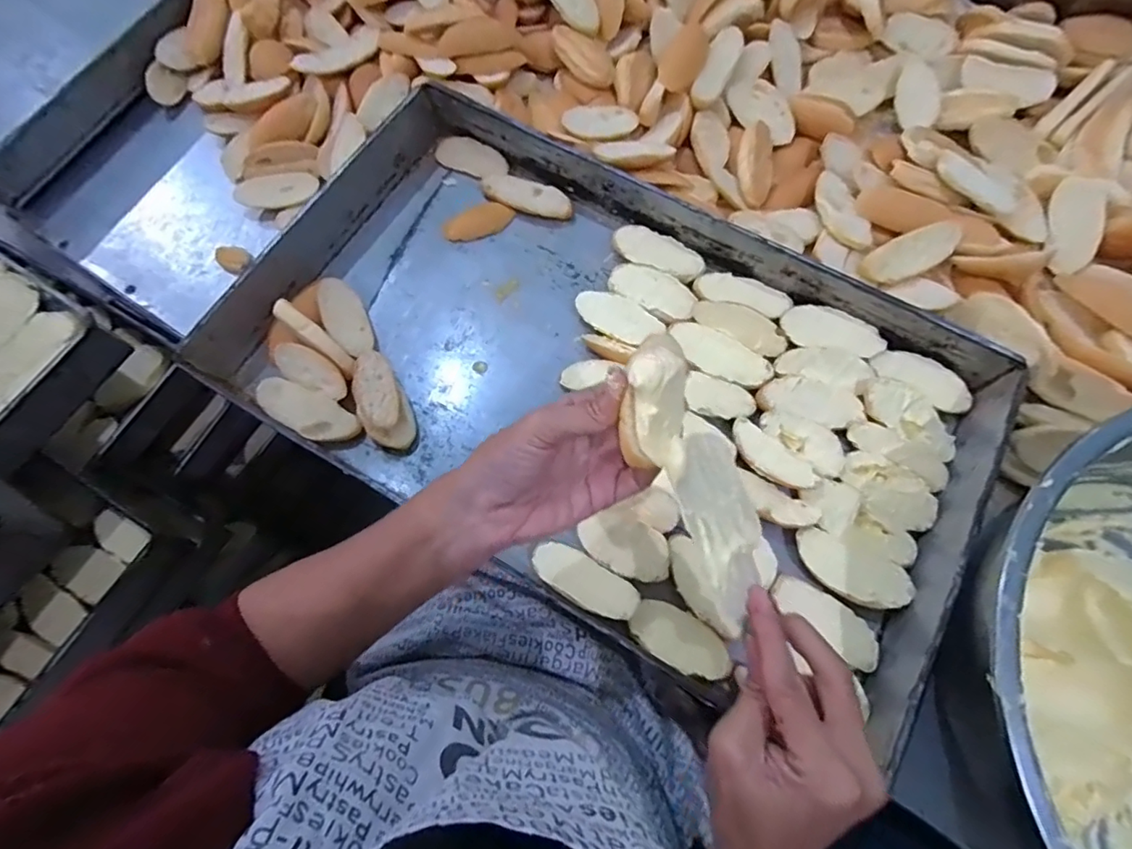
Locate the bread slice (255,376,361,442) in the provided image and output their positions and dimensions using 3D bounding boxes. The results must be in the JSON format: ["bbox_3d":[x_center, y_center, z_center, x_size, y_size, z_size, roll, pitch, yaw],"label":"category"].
[{"bbox_3d":[-0.234,-0.013,0.486,0.098,0.014,0.039,32,77,10],"label":"bread slice"}]

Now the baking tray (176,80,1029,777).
[{"bbox_3d":[0.025,-0.047,0.474,0.619,0.041,0.366,30,77,10],"label":"baking tray"}]

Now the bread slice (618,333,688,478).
[{"bbox_3d":[0.047,-0.010,0.278,0.032,0.020,0.070,-1,95,1],"label":"bread slice"}]

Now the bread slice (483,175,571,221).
[{"bbox_3d":[-0.039,-0.237,0.565,0.098,0.013,0.032,21,107,10],"label":"bread slice"}]

